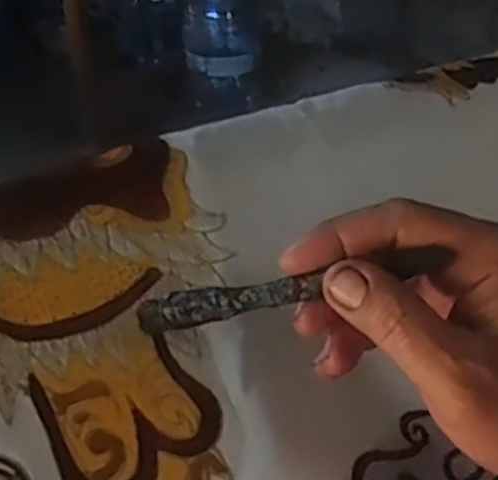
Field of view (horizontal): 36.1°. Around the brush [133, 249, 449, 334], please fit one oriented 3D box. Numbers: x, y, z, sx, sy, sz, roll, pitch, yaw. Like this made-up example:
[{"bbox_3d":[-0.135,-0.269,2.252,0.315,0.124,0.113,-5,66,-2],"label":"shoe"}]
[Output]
[{"bbox_3d":[0.009,0.021,0.324,0.138,0.013,0.013,-15,30,24],"label":"brush"}]

